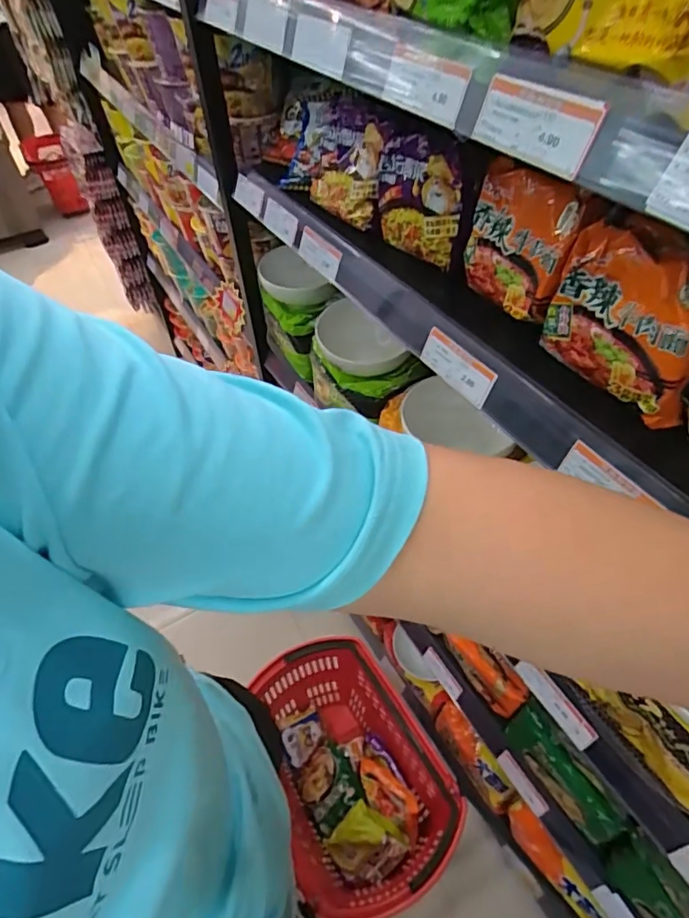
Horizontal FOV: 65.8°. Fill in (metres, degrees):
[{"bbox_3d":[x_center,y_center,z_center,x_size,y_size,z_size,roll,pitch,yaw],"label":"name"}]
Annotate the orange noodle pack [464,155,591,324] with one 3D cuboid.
[{"bbox_3d":[0.169,-0.203,0.509,0.033,0.118,0.126,-22,51,-16],"label":"orange noodle pack"}]

